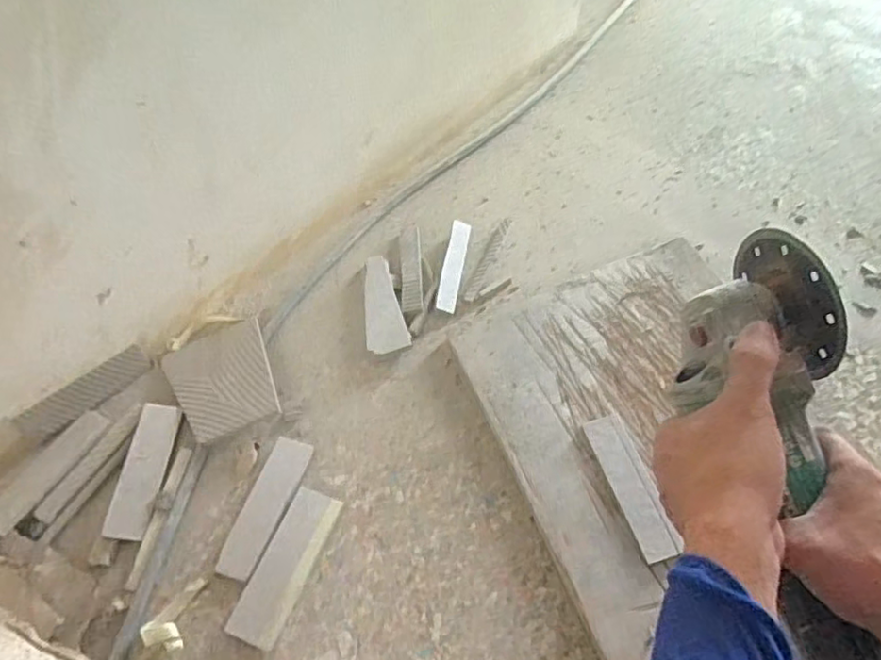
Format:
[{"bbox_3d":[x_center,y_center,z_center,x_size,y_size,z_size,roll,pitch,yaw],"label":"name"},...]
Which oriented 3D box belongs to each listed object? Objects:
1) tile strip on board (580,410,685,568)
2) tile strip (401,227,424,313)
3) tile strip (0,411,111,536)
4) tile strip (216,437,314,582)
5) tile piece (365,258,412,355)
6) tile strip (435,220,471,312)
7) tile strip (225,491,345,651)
[{"bbox_3d":[0.187,0.150,0.623,0.040,0.015,0.150,-15,55,-5],"label":"tile strip on board"},{"bbox_3d":[-0.037,-0.080,0.821,0.025,0.006,0.144,-5,55,1],"label":"tile strip"},{"bbox_3d":[-0.428,0.152,0.696,0.041,0.011,0.149,23,60,19],"label":"tile strip"},{"bbox_3d":[-0.179,0.181,0.657,0.046,0.008,0.146,14,58,14],"label":"tile strip"},{"bbox_3d":[-0.074,-0.032,0.794,0.049,0.017,0.149,-13,55,-4],"label":"tile piece"},{"bbox_3d":[0.017,-0.084,0.824,0.026,0.011,0.143,6,56,9],"label":"tile strip"},{"bbox_3d":[-0.151,0.230,0.626,0.049,0.009,0.146,17,59,16],"label":"tile strip"}]

